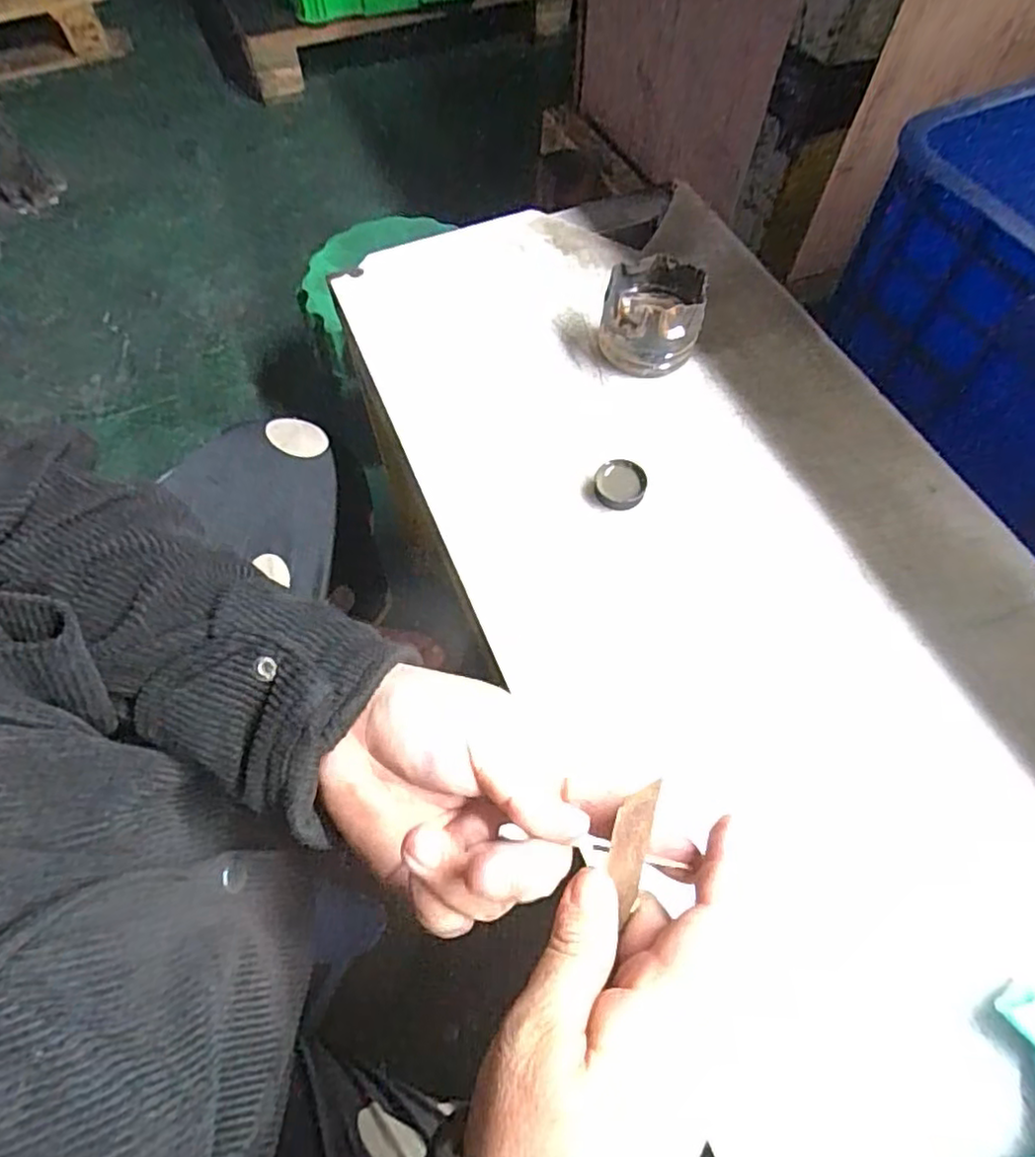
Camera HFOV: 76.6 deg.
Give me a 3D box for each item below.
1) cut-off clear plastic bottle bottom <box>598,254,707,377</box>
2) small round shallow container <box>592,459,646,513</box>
[{"bbox_3d":[0.087,-0.172,0.428,0.061,0.058,0.062,0,62,0],"label":"cut-off clear plastic bottle bottom"},{"bbox_3d":[0.061,-0.055,0.387,0.030,0.007,0.032,0,62,0],"label":"small round shallow container"}]

